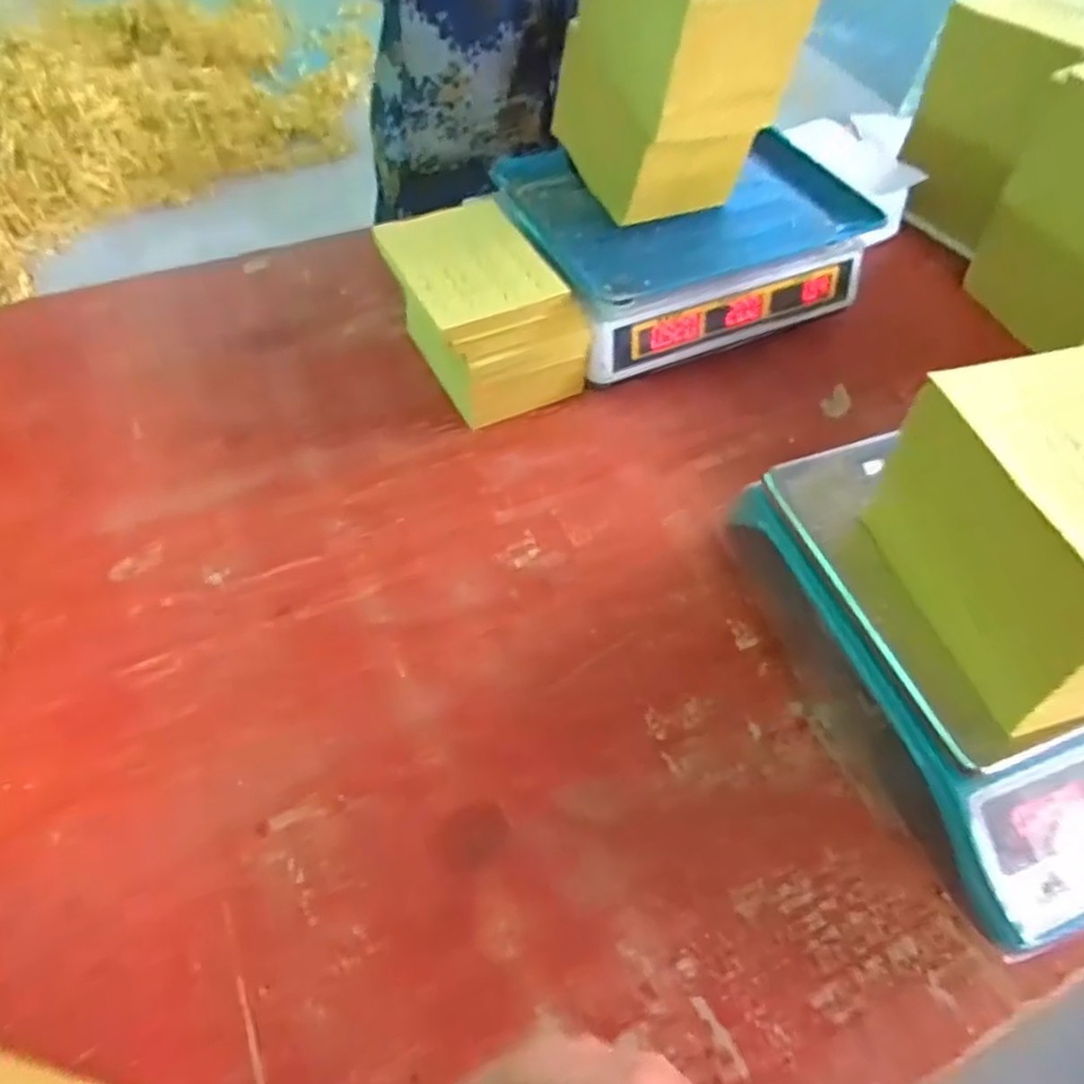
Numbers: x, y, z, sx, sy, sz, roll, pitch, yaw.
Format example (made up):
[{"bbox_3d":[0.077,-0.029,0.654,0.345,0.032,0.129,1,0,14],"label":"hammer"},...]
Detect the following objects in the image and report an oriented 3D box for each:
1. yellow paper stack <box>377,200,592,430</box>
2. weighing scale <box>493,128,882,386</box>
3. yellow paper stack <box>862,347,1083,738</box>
[{"bbox_3d":[-0.059,-0.214,0.650,0.129,0.111,0.191,-25,61,-17],"label":"yellow paper stack"},{"bbox_3d":[0.145,-0.311,0.737,0.339,0.101,0.278,-20,59,-16],"label":"weighing scale"},{"bbox_3d":[0.295,-0.004,0.394,0.119,0.108,0.184,-14,58,-12],"label":"yellow paper stack"}]

